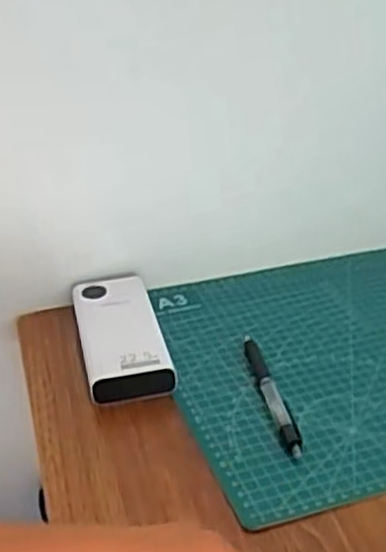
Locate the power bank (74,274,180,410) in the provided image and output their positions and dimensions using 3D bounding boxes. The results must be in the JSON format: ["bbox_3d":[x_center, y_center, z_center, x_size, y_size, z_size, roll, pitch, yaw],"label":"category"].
[{"bbox_3d":[-0.065,0.049,0.632,0.066,0.034,0.146,-6,32,-14],"label":"power bank"}]

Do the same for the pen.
[{"bbox_3d":[0.061,0.089,0.586,0.014,0.013,0.144,-4,31,-11],"label":"pen"}]

